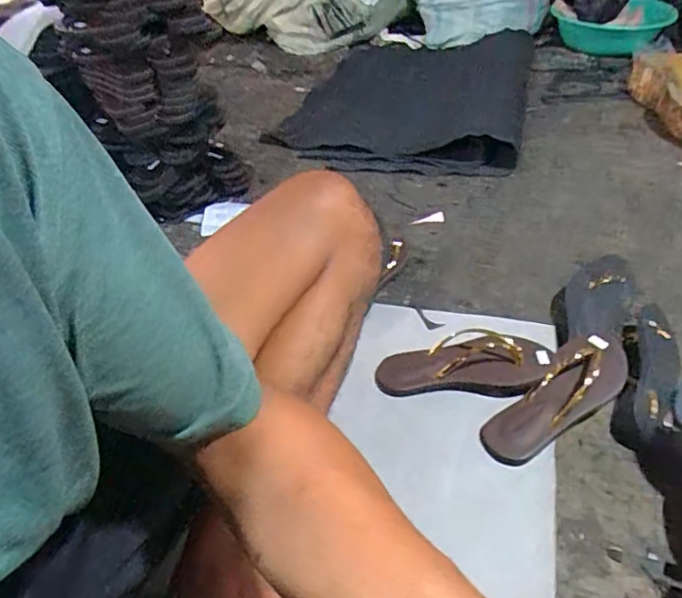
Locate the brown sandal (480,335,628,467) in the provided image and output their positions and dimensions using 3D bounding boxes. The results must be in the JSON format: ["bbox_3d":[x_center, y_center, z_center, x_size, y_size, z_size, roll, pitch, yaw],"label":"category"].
[{"bbox_3d":[0.291,0.136,0.712,0.235,0.064,0.090,-32,47,-27],"label":"brown sandal"}]

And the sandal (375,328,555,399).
[{"bbox_3d":[0.173,0.089,0.766,0.234,0.052,0.100,1,41,8],"label":"sandal"}]

